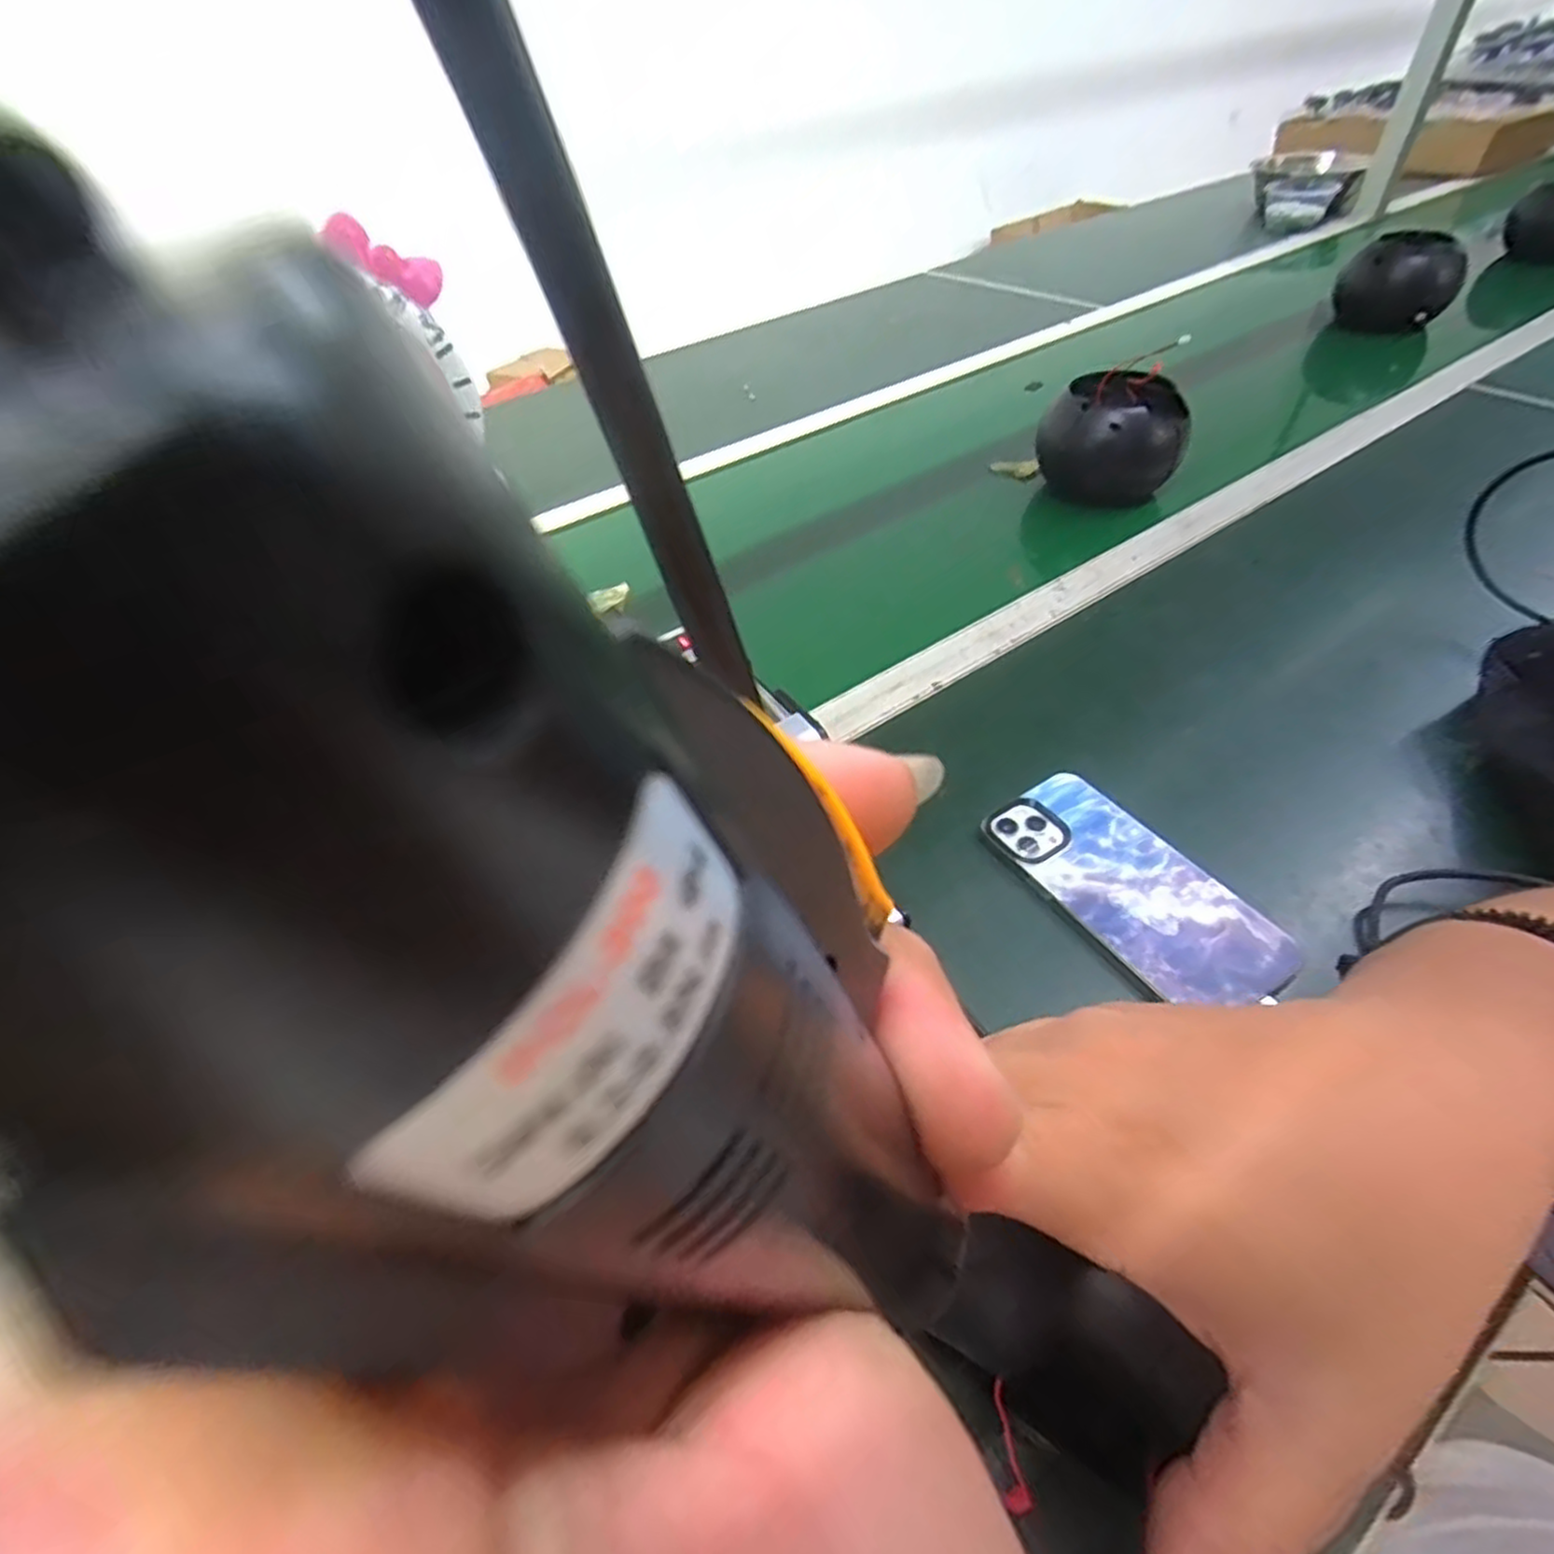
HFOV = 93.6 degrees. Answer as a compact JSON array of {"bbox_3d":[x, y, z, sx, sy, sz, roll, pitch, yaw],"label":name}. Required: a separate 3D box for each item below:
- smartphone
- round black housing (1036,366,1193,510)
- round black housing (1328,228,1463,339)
[{"bbox_3d":[0.193,0.059,0.403,0.079,0.009,0.156,-28,49,-19],"label":"smartphone"},{"bbox_3d":[0.305,-0.303,0.670,0.102,0.105,0.102,-4,47,4],"label":"round black housing"},{"bbox_3d":[0.681,-0.539,0.799,0.116,0.089,0.107,22,54,25],"label":"round black housing"}]

